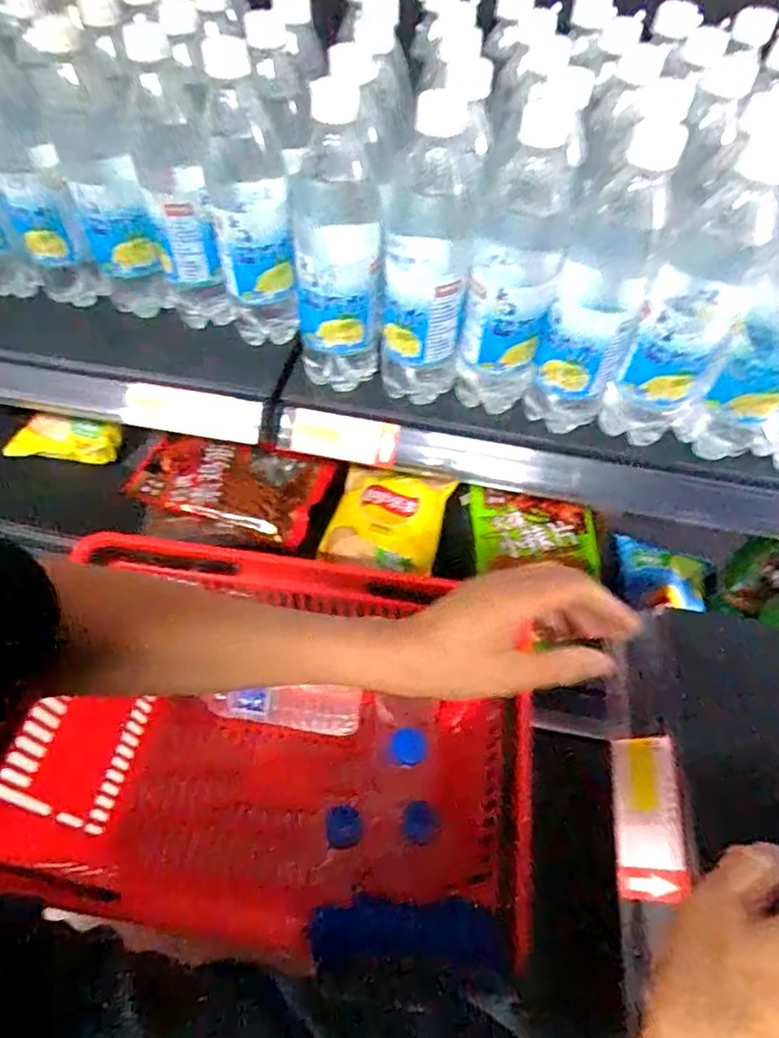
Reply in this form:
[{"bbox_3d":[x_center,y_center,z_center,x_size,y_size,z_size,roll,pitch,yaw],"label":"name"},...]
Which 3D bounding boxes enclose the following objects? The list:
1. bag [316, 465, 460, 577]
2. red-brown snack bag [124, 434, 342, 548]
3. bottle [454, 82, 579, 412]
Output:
[{"bbox_3d":[-0.003,0.002,0.815,0.153,0.045,0.152,12,54,7],"label":"bag"},{"bbox_3d":[-0.237,-0.042,0.856,0.282,0.040,0.146,9,54,4],"label":"red-brown snack bag"},{"bbox_3d":[0.097,-0.191,0.461,0.064,0.224,0.077,9,54,4],"label":"bottle"}]

